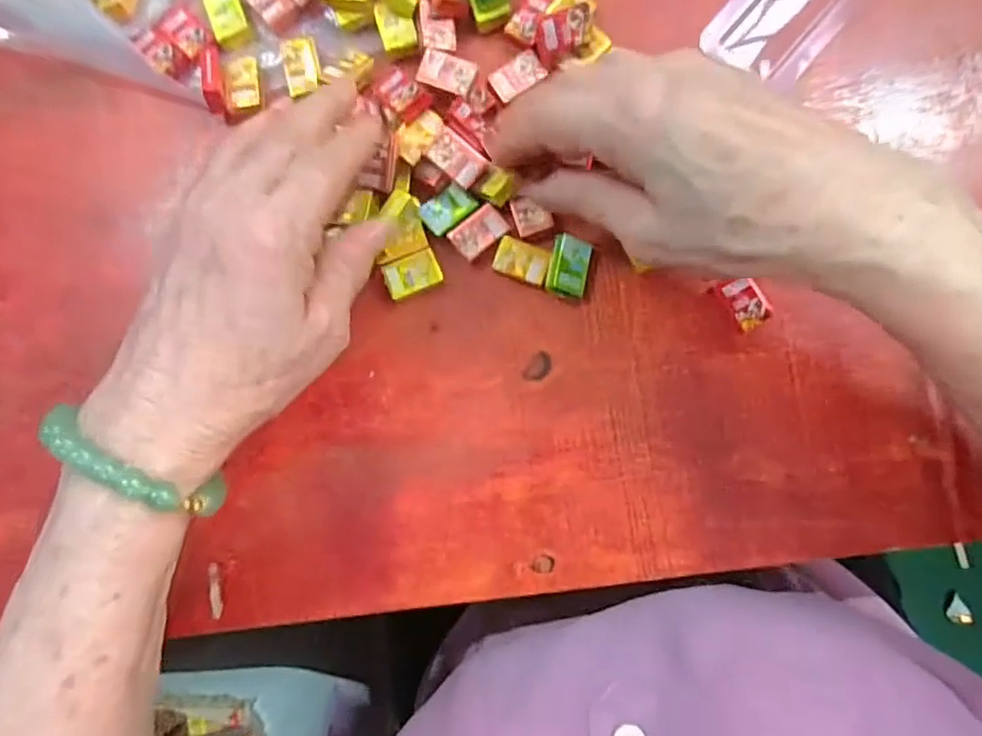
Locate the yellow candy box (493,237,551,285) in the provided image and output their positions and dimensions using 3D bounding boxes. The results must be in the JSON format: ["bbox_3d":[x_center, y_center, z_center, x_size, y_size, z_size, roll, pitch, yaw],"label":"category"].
[{"bbox_3d":[0.014,-0.049,0.278,0.025,0.004,0.017,20,88,4],"label":"yellow candy box"}]

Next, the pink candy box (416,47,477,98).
[{"bbox_3d":[-0.020,-0.135,0.282,0.025,0.010,0.016,21,88,4],"label":"pink candy box"}]

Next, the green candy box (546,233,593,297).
[{"bbox_3d":[0.036,-0.046,0.276,0.018,0.011,0.026,12,88,4],"label":"green candy box"}]

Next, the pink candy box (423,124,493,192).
[{"bbox_3d":[-0.015,-0.094,0.272,0.025,0.007,0.017,39,90,5],"label":"pink candy box"}]

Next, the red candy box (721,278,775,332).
[{"bbox_3d":[0.115,-0.029,0.273,0.017,0.008,0.023,-23,86,2],"label":"red candy box"}]

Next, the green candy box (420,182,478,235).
[{"bbox_3d":[-0.020,-0.074,0.280,0.025,0.004,0.016,-41,85,0],"label":"green candy box"}]

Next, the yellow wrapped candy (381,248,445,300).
[{"bbox_3d":[-0.036,-0.043,0.282,0.025,0.007,0.017,-22,86,2],"label":"yellow wrapped candy"}]

